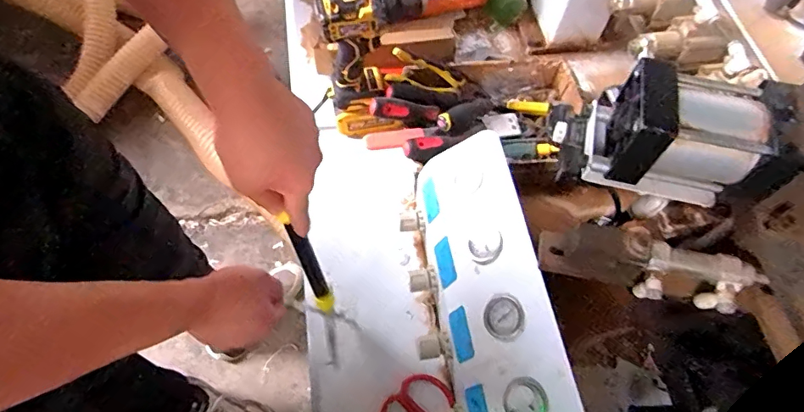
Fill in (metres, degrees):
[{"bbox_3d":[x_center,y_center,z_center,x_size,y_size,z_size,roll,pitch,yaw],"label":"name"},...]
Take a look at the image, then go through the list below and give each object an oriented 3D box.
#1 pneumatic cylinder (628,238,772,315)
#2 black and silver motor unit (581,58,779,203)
[{"bbox_3d":[0.249,0.064,0.404,0.091,0.033,0.043,15,63,6],"label":"pneumatic cylinder"},{"bbox_3d":[0.217,-0.063,0.396,0.117,0.076,0.082,14,63,6],"label":"black and silver motor unit"}]

